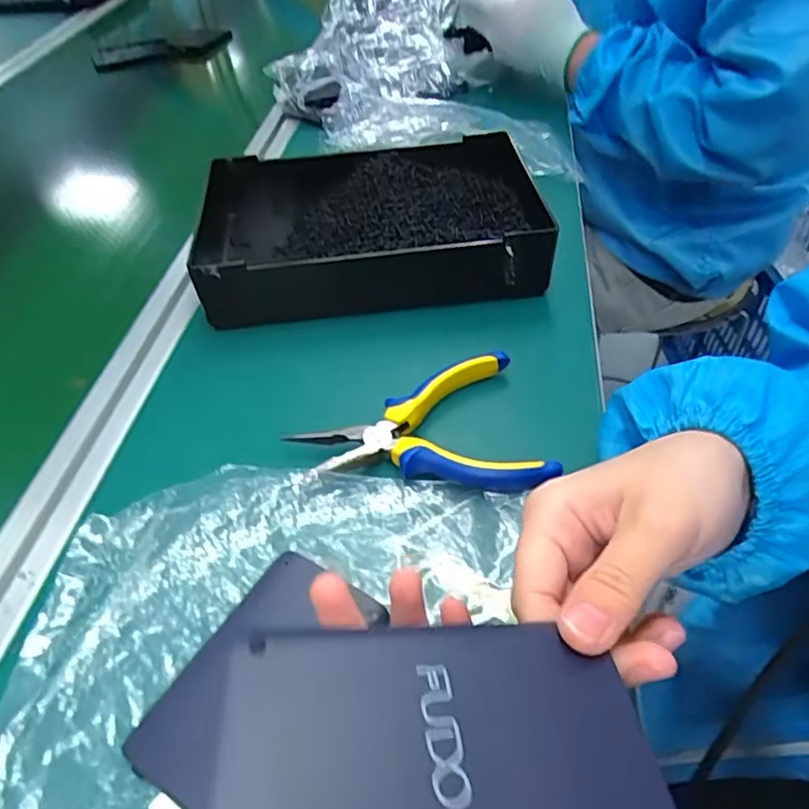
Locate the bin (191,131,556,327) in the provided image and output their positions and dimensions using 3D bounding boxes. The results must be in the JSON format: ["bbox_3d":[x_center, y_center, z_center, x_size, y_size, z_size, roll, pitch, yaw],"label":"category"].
[{"bbox_3d":[-0.027,-0.141,0.494,0.266,0.058,0.163,-6,47,-2],"label":"bin"}]

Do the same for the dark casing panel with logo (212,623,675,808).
[{"bbox_3d":[0.009,0.089,0.164,0.113,0.008,0.069,0,39,-8],"label":"dark casing panel with logo"}]

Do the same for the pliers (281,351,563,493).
[{"bbox_3d":[0.008,0.020,0.362,0.137,0.021,0.094,-12,48,-8],"label":"pliers"}]

